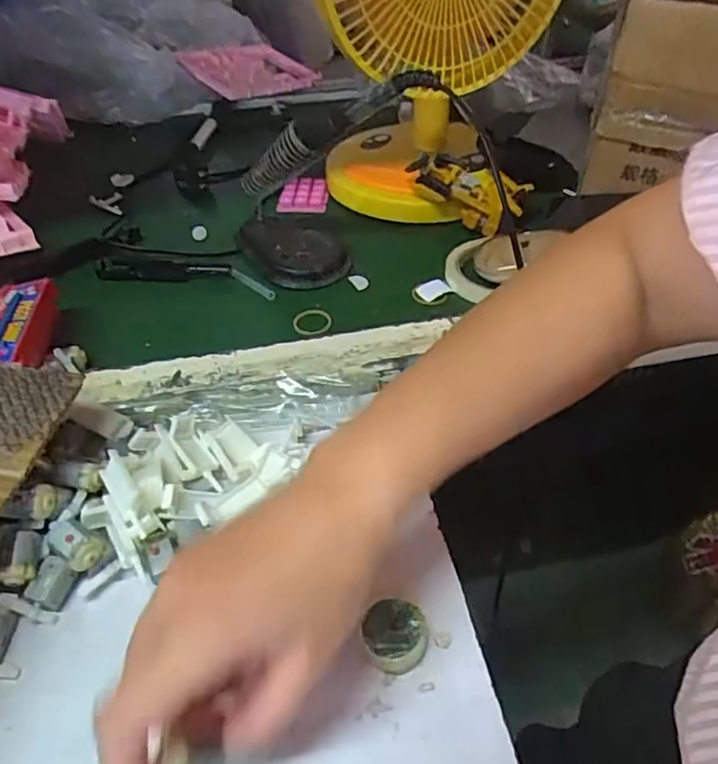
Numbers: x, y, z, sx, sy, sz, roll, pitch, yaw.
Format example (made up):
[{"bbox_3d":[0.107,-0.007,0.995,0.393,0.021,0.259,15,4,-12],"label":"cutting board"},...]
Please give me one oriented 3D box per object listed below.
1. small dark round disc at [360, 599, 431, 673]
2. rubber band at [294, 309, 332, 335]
[{"bbox_3d":[0.018,0.130,0.315,0.032,0.019,0.034,-1,45,1],"label":"small dark round disc"},{"bbox_3d":[-0.038,-0.049,0.503,0.031,0.006,0.027,-1,59,6],"label":"rubber band"}]

